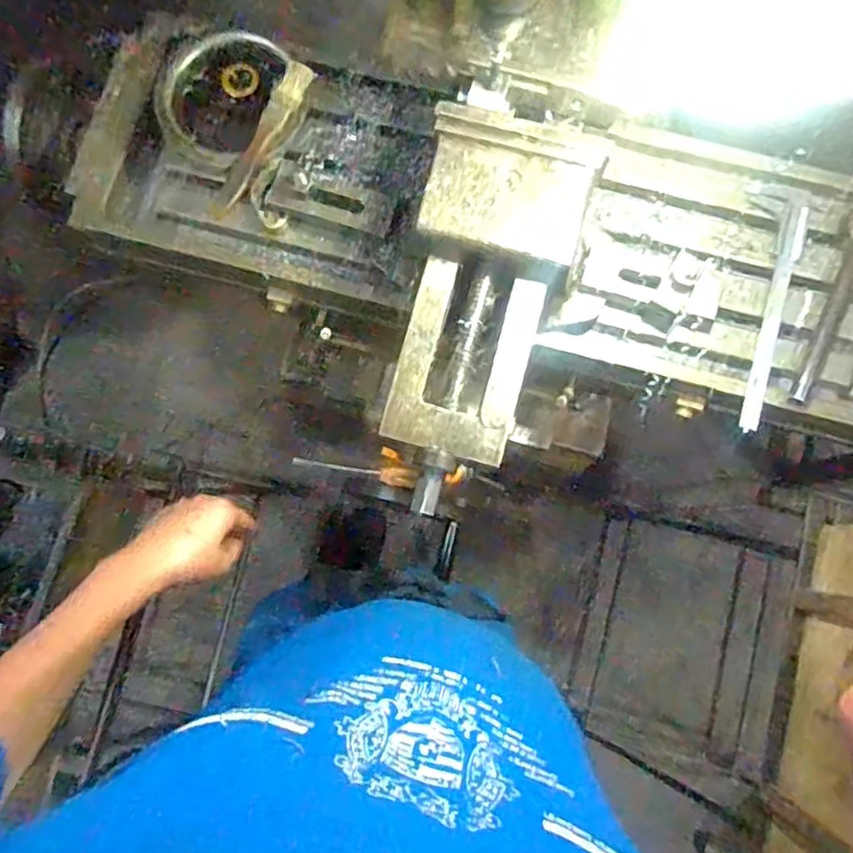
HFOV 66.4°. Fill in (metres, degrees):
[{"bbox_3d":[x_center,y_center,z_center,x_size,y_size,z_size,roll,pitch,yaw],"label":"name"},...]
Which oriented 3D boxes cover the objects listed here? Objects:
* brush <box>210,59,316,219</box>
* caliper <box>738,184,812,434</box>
[{"bbox_3d":[-0.145,-0.252,0.577,0.028,0.017,0.149,32,93,5],"label":"brush"},{"bbox_3d":[0.305,-0.116,0.588,0.057,0.016,0.239,16,80,3],"label":"caliper"}]

